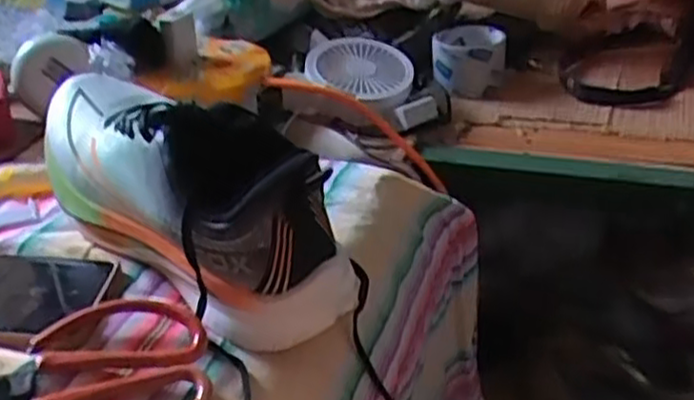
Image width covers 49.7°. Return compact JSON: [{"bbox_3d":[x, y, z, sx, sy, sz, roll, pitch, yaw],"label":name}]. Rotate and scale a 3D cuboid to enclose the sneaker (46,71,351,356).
[{"bbox_3d":[-0.116,-0.017,0.491,0.095,0.098,0.274,-28,39,-34],"label":"sneaker"}]

